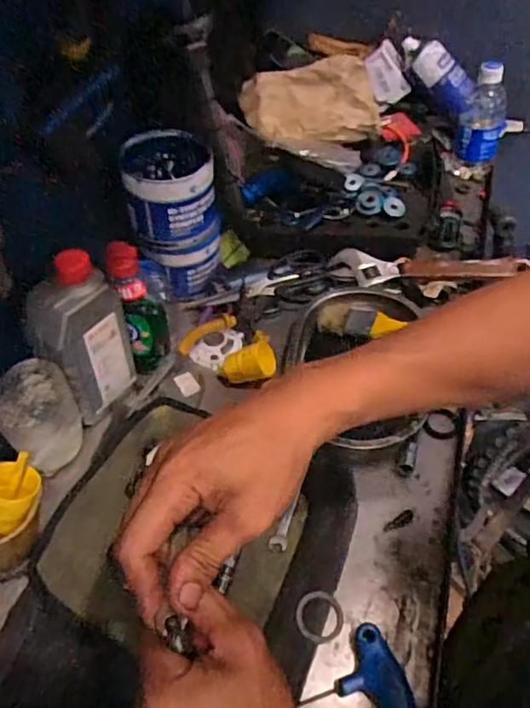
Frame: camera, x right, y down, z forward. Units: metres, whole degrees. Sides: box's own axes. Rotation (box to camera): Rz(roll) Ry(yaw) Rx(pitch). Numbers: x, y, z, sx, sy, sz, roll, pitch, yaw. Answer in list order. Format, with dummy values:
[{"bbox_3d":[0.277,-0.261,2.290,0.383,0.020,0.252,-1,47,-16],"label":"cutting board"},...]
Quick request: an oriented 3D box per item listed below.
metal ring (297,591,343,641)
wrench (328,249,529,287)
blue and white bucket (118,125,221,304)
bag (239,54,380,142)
[{"bbox_3d":[0.045,0.216,0.461,0.039,0.004,0.039,-1,50,1],"label":"metal ring"},{"bbox_3d":[0.202,-0.114,0.701,0.226,0.012,0.048,-3,76,8],"label":"wrench"},{"bbox_3d":[-0.105,-0.162,0.659,0.091,0.159,0.091,-1,50,1],"label":"blue and white bucket"},{"bbox_3d":[0.066,-0.354,0.801,0.195,0.113,0.047,-11,24,-1],"label":"bag"}]

